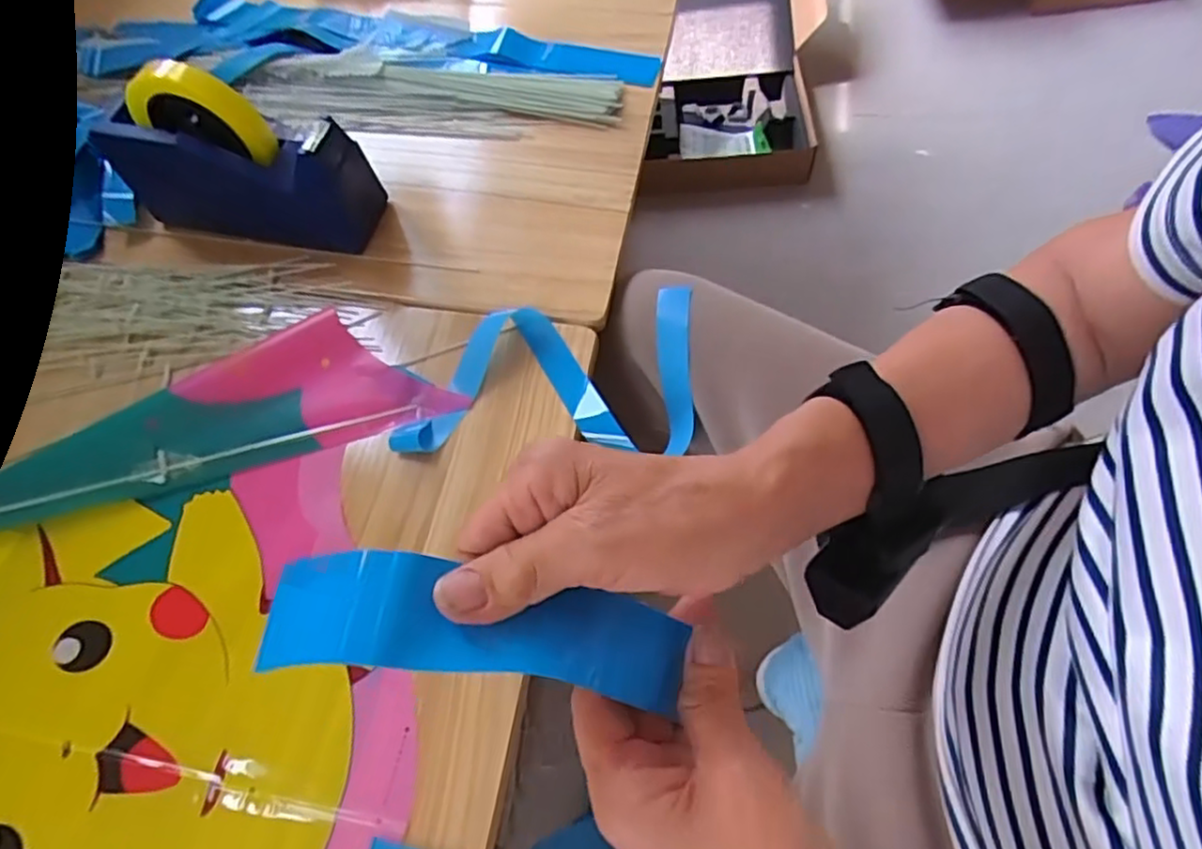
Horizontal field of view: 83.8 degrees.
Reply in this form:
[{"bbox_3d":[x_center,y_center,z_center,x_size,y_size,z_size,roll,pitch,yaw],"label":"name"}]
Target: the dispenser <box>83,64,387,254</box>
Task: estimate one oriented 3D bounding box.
[{"bbox_3d":[-0.295,-0.217,0.540,0.195,0.132,0.064,12,66,8],"label":"dispenser"}]

